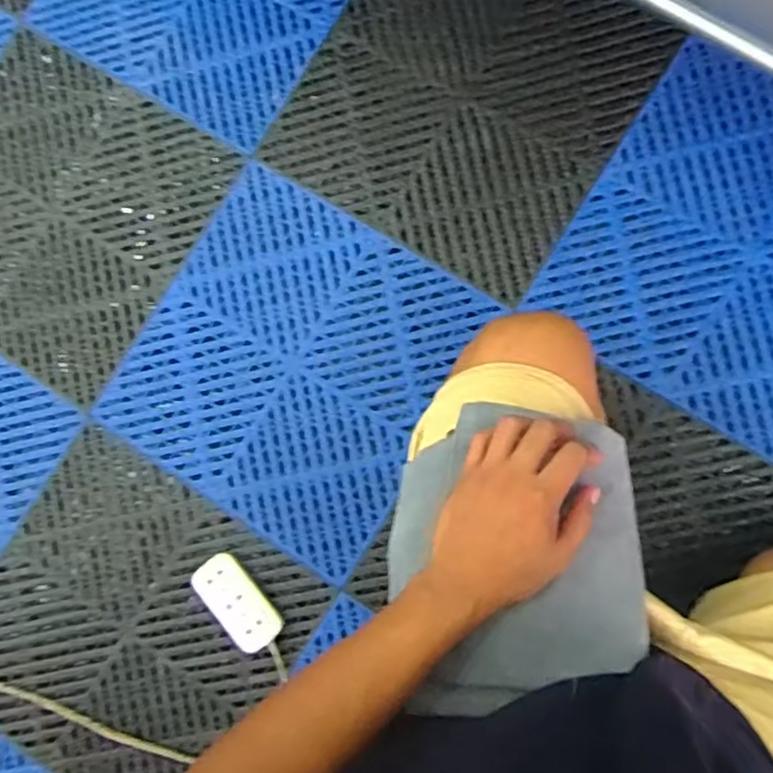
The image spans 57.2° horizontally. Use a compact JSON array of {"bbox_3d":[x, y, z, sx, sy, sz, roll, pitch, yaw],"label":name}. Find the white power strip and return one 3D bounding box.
[{"bbox_3d":[-0.182,0.265,0.869,0.059,0.026,0.121,-39,82,3],"label":"white power strip"}]

